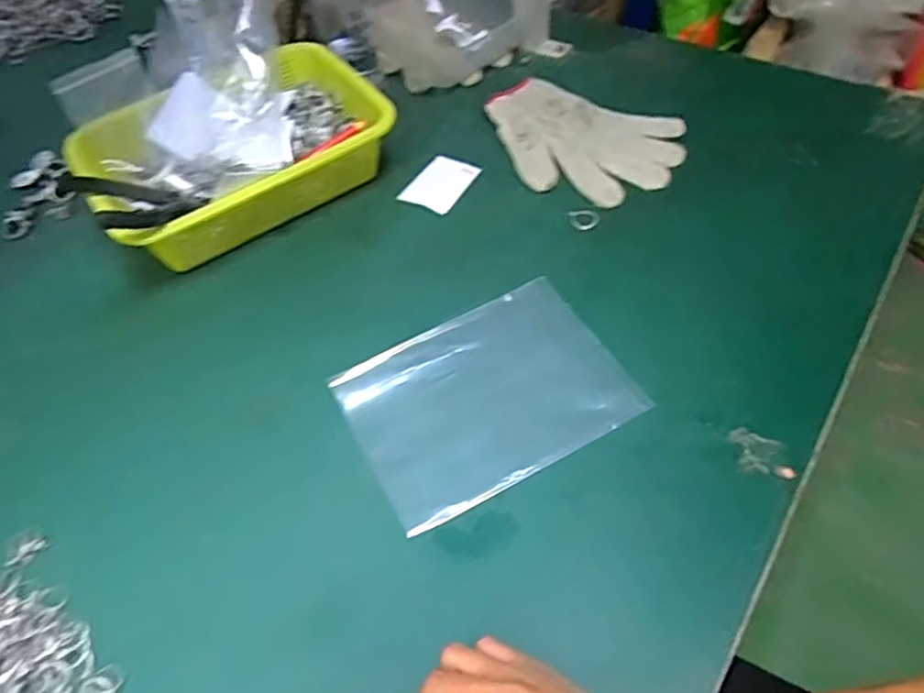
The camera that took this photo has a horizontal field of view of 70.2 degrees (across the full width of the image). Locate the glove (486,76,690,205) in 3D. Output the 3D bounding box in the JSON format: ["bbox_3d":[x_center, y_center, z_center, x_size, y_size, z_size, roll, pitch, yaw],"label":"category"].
[{"bbox_3d":[0.116,-0.208,0.660,0.198,0.013,0.148,24,59,20],"label":"glove"}]

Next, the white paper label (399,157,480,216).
[{"bbox_3d":[-0.020,-0.162,0.648,0.054,0.004,0.075,23,58,19],"label":"white paper label"}]

